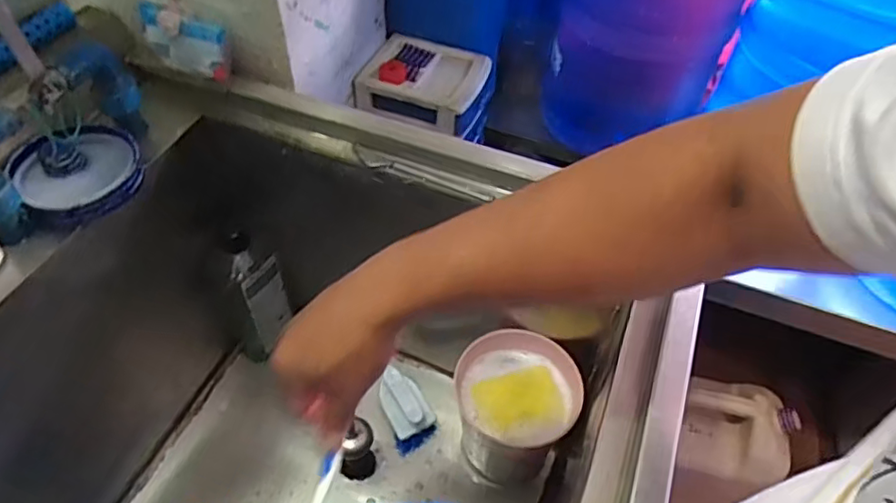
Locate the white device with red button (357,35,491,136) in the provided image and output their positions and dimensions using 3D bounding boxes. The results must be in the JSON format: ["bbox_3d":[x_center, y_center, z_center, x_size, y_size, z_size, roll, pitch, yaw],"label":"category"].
[{"bbox_3d":[-0.033,-0.243,0.882,0.168,0.063,0.138,20,52,14],"label":"white device with red button"}]

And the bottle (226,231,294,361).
[{"bbox_3d":[-0.258,0.055,0.826,0.053,0.248,0.067,11,51,6],"label":"bottle"}]

